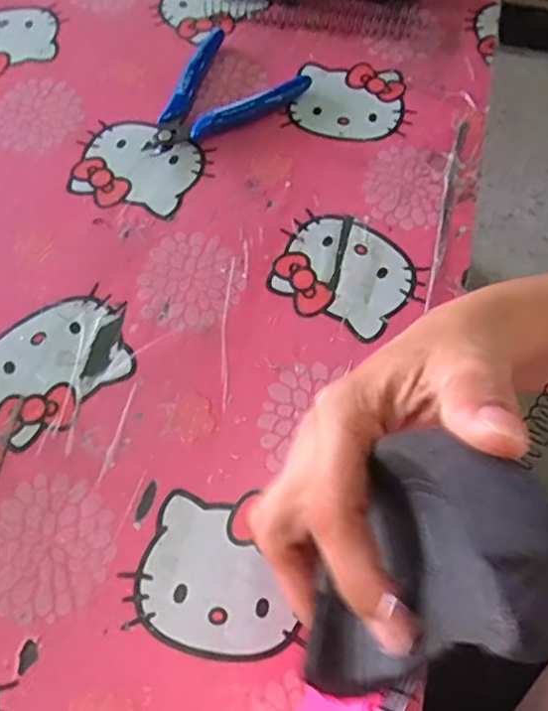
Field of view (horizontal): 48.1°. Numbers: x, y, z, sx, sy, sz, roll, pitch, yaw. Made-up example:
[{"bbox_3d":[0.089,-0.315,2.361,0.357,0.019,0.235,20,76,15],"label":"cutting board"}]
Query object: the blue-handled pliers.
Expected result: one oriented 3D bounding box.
[{"bbox_3d":[-0.029,-0.171,0.411,0.079,0.015,0.107,20,65,11],"label":"blue-handled pliers"}]

